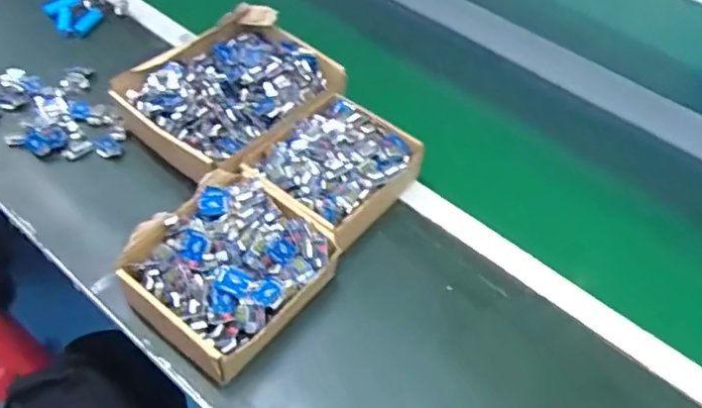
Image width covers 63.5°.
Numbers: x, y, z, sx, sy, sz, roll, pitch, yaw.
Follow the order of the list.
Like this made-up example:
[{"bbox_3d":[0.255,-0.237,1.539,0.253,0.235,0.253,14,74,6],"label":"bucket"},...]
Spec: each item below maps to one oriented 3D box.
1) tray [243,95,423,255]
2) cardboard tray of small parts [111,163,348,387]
[{"bbox_3d":[-0.017,-0.043,0.631,0.141,0.055,0.164,36,58,22],"label":"tray"},{"bbox_3d":[-0.117,0.057,0.546,0.156,0.061,0.177,34,57,20],"label":"cardboard tray of small parts"}]

